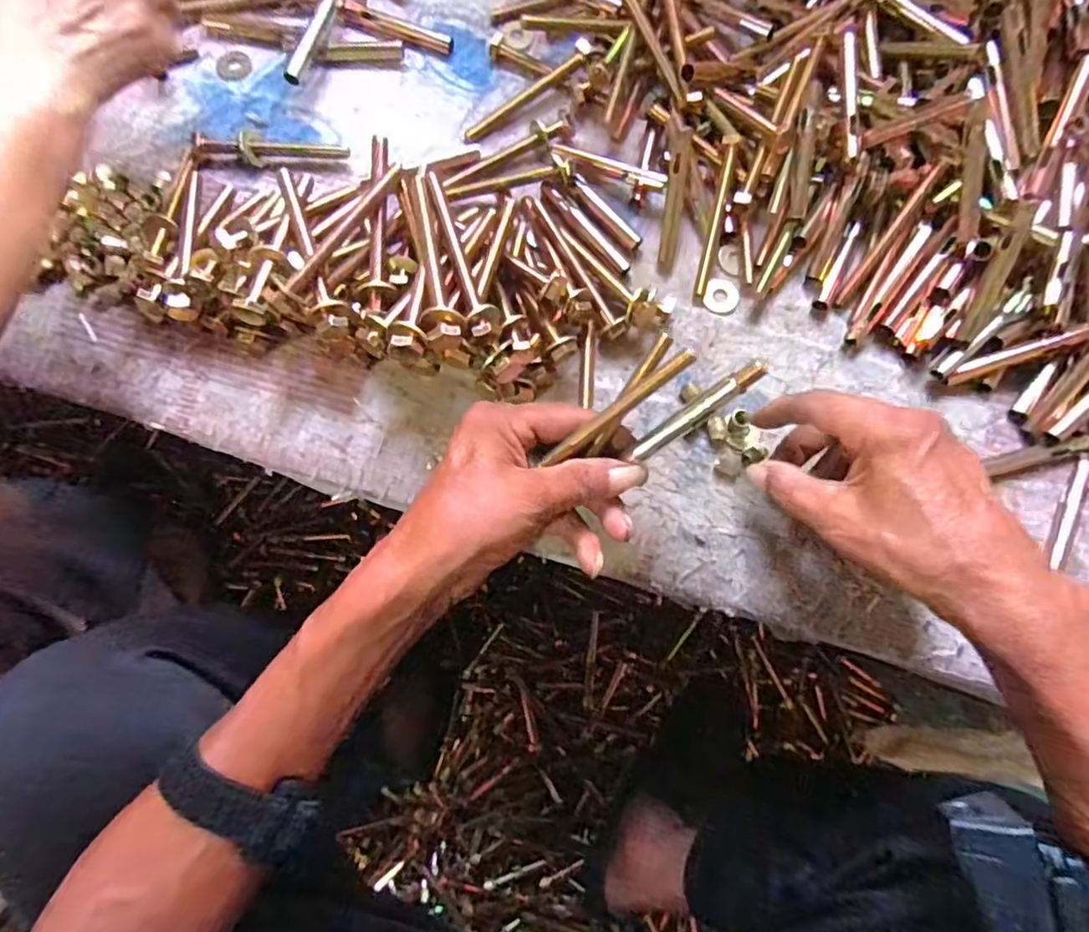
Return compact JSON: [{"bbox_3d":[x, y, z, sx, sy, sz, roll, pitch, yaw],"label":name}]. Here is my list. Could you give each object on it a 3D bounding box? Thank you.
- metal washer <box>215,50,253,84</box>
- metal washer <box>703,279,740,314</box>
[{"bbox_3d":[-0.222,-0.285,0.426,0.024,0.004,0.024,0,79,-1],"label":"metal washer"},{"bbox_3d":[0.120,-0.115,0.401,0.023,0.004,0.025,0,79,-2],"label":"metal washer"}]

